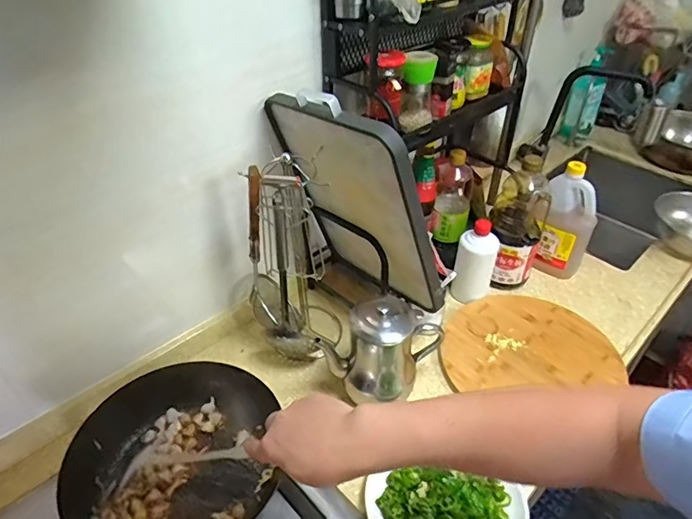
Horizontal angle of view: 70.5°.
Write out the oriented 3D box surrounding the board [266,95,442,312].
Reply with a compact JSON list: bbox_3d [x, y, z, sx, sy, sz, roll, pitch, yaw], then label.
[{"bbox_3d":[0.021,-0.080,0.804,0.021,0.379,0.284,-43,45,-20],"label":"board"}]

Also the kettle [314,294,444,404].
[{"bbox_3d":[0.059,0.137,0.791,0.158,0.158,0.112,-31,49,-33],"label":"kettle"}]

